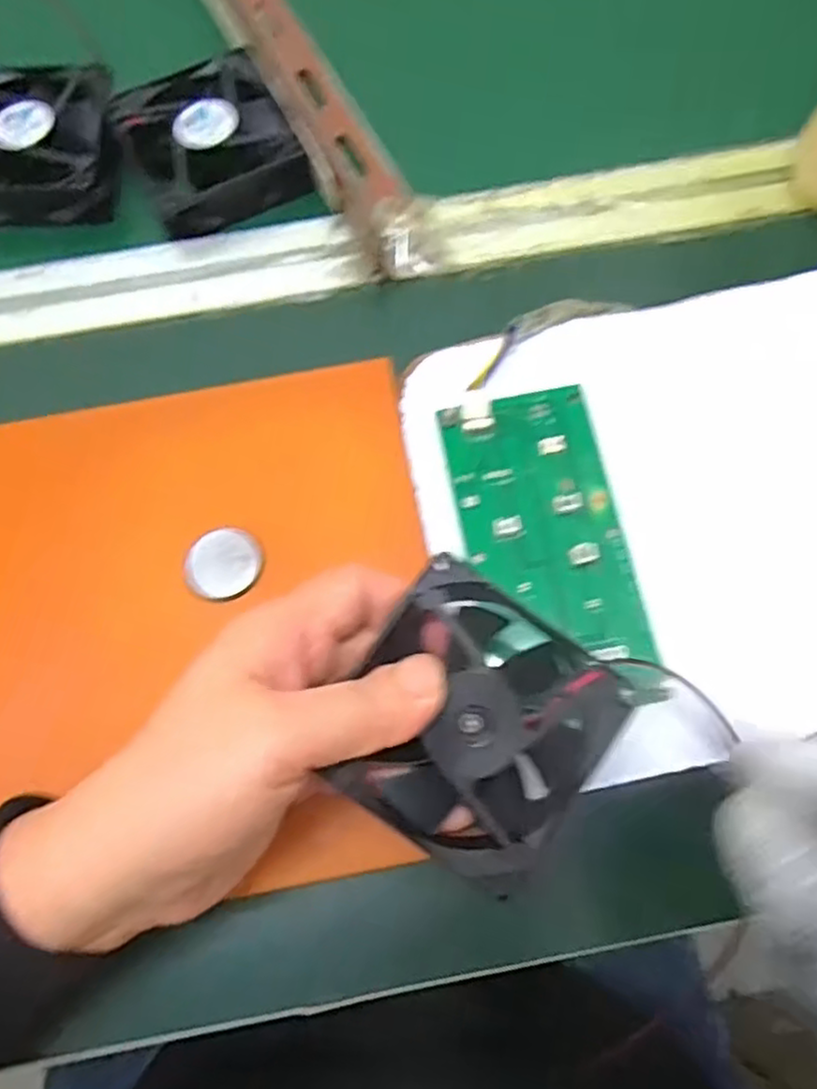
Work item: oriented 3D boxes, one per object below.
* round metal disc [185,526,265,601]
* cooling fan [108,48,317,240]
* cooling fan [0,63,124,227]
[{"bbox_3d":[-0.073,0.008,0.285,0.027,0.006,0.029,-1,72,2],"label":"round metal disc"},{"bbox_3d":[-0.100,-0.203,0.364,0.077,0.023,0.078,-26,73,-6],"label":"cooling fan"},{"bbox_3d":[-0.186,-0.205,0.366,0.088,0.026,0.083,2,72,3],"label":"cooling fan"}]

